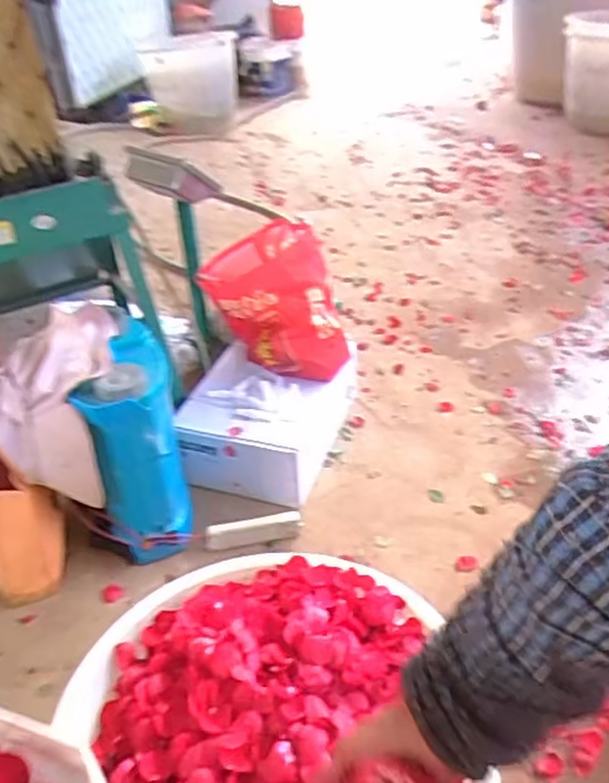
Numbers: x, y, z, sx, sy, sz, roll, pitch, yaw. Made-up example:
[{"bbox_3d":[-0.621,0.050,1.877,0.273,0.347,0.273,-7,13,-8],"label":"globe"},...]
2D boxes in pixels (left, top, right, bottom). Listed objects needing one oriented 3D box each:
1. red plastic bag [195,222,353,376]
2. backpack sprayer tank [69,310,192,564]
[{"bbox_3d":[-0.075,-0.234,1.816,0.359,0.328,0.230,-2,36,3],"label":"red plastic bag"},{"bbox_3d":[-0.366,0.114,1.555,0.180,0.468,0.297,-11,37,-9],"label":"backpack sprayer tank"}]

